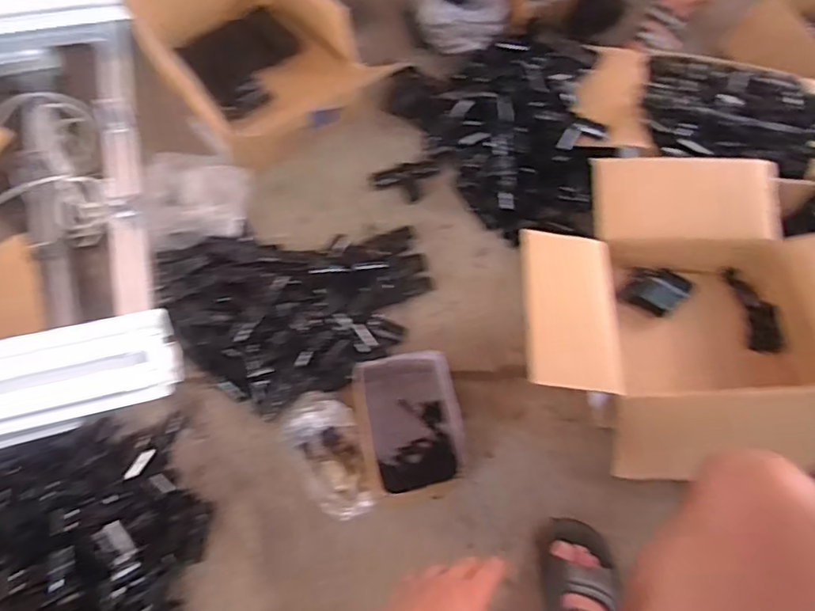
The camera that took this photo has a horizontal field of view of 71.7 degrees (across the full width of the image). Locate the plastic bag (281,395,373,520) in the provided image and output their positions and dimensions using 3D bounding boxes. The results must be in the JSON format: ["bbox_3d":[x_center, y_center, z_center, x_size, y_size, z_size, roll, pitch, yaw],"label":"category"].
[{"bbox_3d":[-0.115,0.217,0.830,0.098,0.097,0.190,-25,67,-15],"label":"plastic bag"}]

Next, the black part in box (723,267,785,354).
[{"bbox_3d":[0.568,0.005,0.930,0.049,0.035,0.160,0,63,-3],"label":"black part in box"}]

